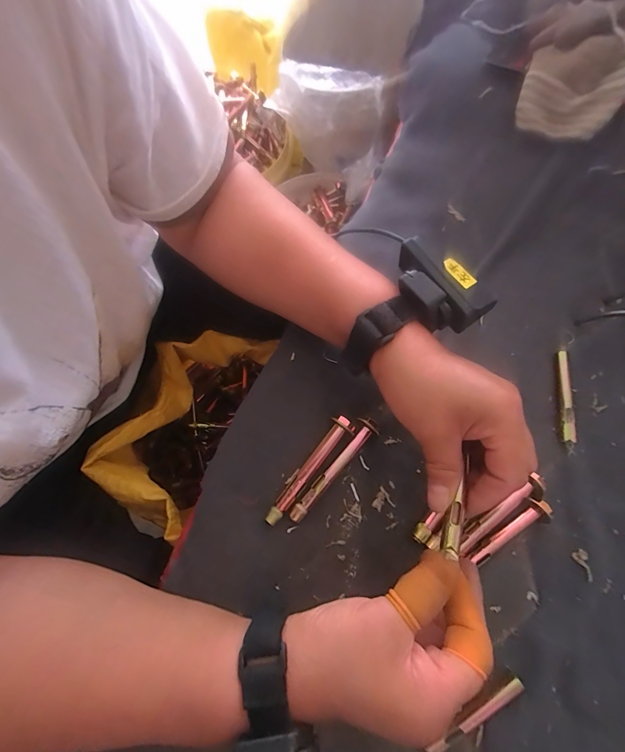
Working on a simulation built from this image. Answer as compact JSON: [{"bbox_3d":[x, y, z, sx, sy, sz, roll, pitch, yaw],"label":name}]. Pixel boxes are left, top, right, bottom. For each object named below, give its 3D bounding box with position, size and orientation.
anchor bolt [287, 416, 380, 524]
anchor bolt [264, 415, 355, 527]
[{"bbox_3d":[0.017,0.077,0.283,0.016,0.014,0.102,42,80,10],"label":"anchor bolt"},{"bbox_3d":[-0.001,0.079,0.280,0.019,0.014,0.103,34,79,8],"label":"anchor bolt"}]

